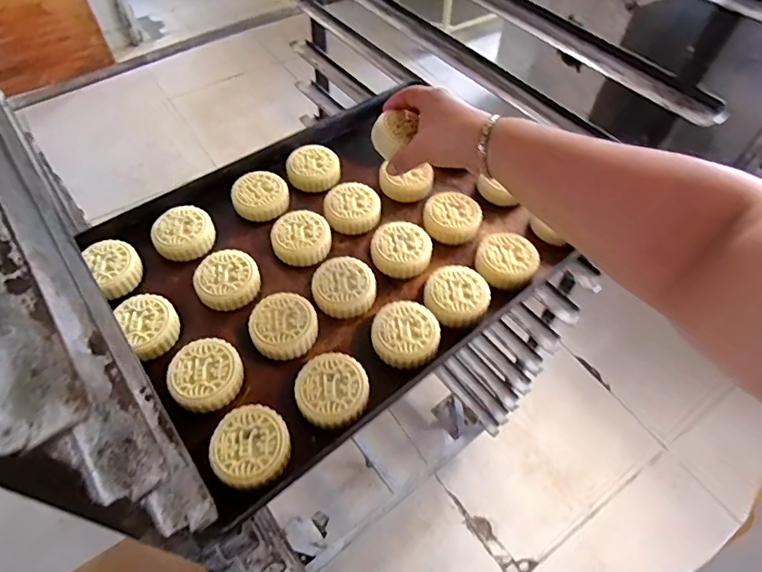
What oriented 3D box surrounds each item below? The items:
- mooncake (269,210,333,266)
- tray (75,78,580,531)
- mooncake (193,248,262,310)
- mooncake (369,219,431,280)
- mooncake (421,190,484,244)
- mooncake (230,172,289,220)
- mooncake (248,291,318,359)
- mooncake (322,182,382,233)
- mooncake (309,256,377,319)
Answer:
[{"bbox_3d":[-0.099,-0.060,0.589,0.072,0.024,0.067,-6,54,-6],"label":"mooncake"},{"bbox_3d":[-0.065,-0.042,0.579,0.480,0.037,0.379,-34,61,-23],"label":"tray"},{"bbox_3d":[-0.177,-0.009,0.552,0.071,0.021,0.070,-10,55,-8],"label":"mooncake"},{"bbox_3d":[0.023,-0.045,0.581,0.071,0.027,0.067,1,54,-1],"label":"mooncake"},{"bbox_3d":[0.091,-0.089,0.610,0.072,0.024,0.069,1,54,-1],"label":"mooncake"},{"bbox_3d":[-0.159,-0.119,0.627,0.071,0.022,0.069,-6,54,-5],"label":"mooncake"},{"bbox_3d":[-0.104,0.041,0.514,0.070,0.023,0.070,4,54,1],"label":"mooncake"},{"bbox_3d":[-0.036,-0.103,0.619,0.072,0.020,0.070,1,54,-1],"label":"mooncake"},{"bbox_3d":[-0.042,0.000,0.546,0.070,0.020,0.071,1,54,-1],"label":"mooncake"}]

